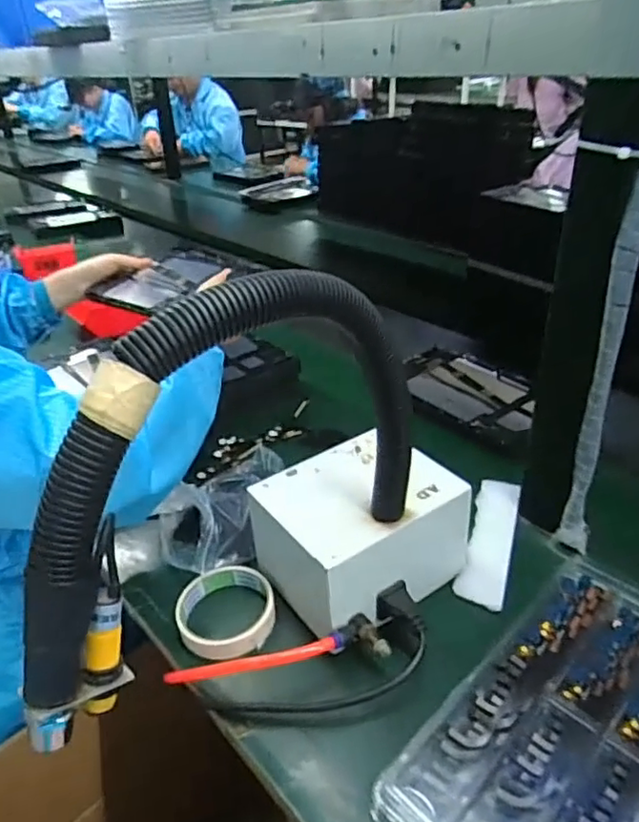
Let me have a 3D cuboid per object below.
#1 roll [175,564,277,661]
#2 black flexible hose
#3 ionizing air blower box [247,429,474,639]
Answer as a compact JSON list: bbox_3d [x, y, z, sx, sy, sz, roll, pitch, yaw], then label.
[{"bbox_3d":[-0.083,0.178,0.537,0.085,0.025,0.087,-1,33,1],"label":"roll"},{"bbox_3d":[-0.044,0.033,0.352,0.295,0.214,0.029,-29,42,-35],"label":"black flexible hose"},{"bbox_3d":[0.036,0.107,0.550,0.158,0.101,0.132,-23,38,-29],"label":"ionizing air blower box"}]

